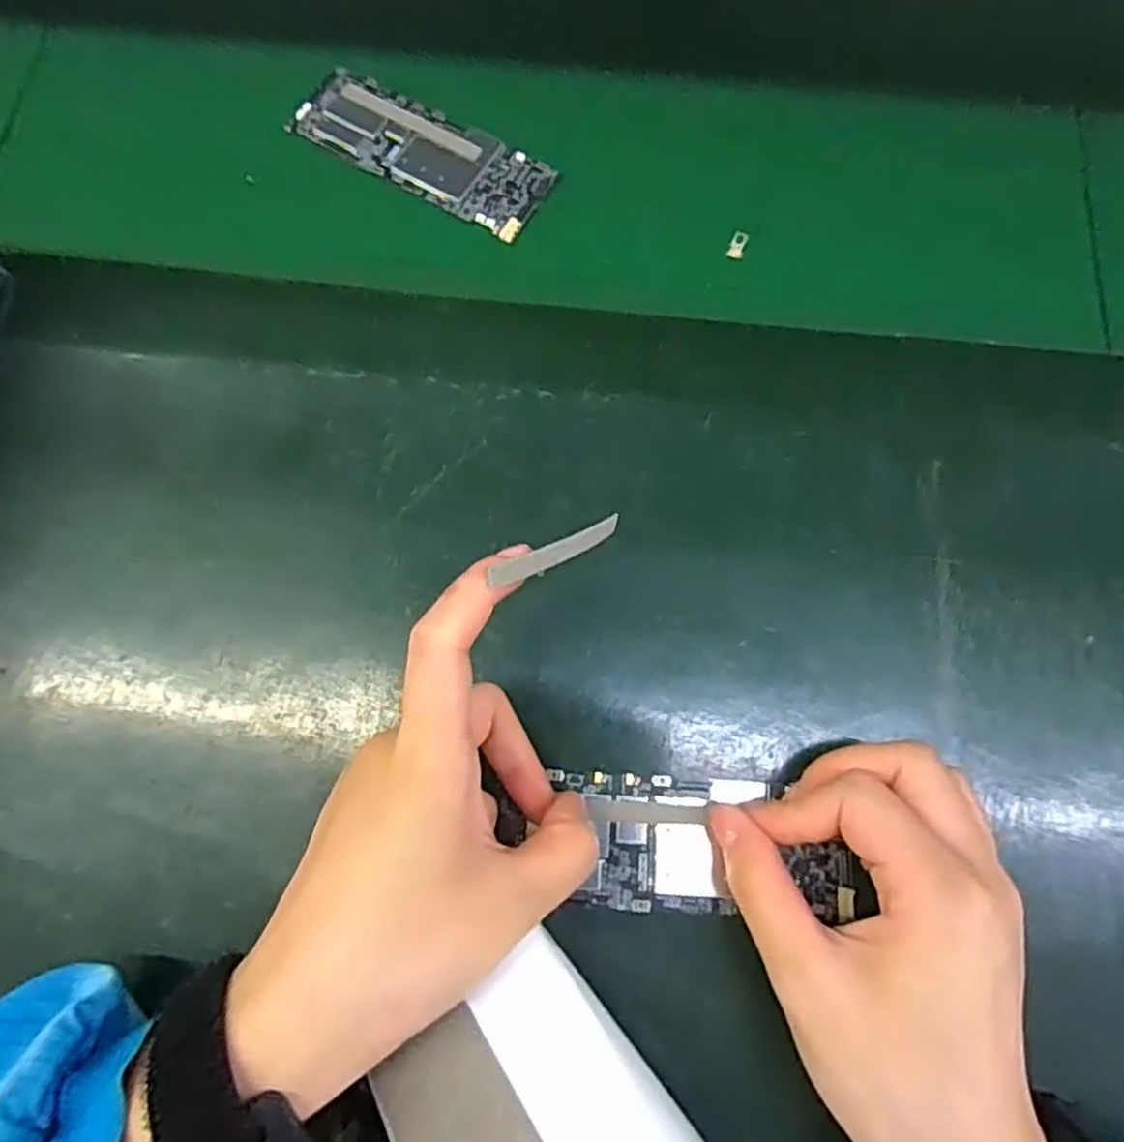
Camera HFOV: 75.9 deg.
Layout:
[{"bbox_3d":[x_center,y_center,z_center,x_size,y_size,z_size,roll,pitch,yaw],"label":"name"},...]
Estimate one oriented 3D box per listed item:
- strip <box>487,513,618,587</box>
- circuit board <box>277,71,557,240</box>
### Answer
[{"bbox_3d":[0.001,-0.007,0.237,0.004,0.066,0.008,9,113,37],"label":"strip"},{"bbox_3d":[-0.065,-0.195,0.333,0.122,0.006,0.044,30,78,7],"label":"circuit board"}]

